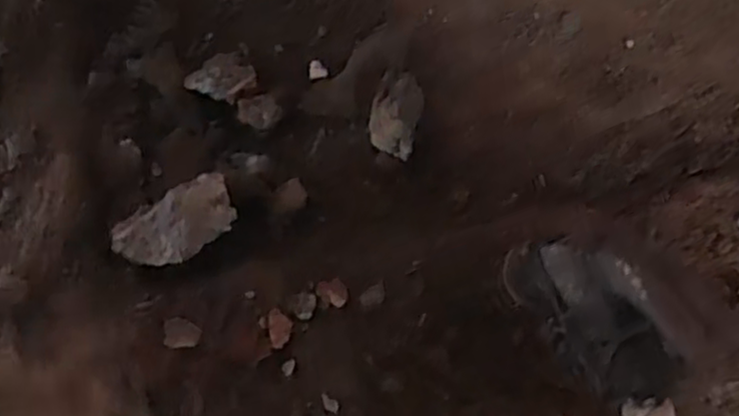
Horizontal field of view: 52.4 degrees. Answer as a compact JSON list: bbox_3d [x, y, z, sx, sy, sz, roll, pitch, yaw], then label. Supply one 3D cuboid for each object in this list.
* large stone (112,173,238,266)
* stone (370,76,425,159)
[{"bbox_3d":[-0.119,0.013,0.471,0.075,0.031,0.045,-30,74,-10],"label":"large stone"},{"bbox_3d":[0.018,-0.065,0.494,0.032,0.049,0.056,13,72,4],"label":"stone"}]

